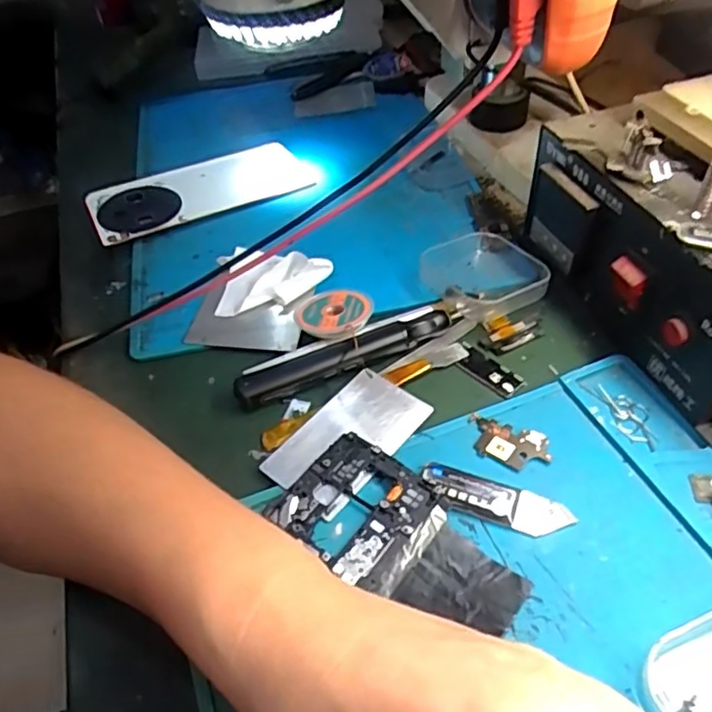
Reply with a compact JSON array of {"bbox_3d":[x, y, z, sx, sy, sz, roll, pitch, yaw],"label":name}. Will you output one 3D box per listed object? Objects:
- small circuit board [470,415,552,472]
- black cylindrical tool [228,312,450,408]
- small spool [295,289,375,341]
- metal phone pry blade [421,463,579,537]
[{"bbox_3d":[0.073,0.041,0.294,0.038,0.004,0.023,12,48,16],"label":"small circuit board"},{"bbox_3d":[-0.004,0.000,0.333,0.122,0.014,0.014,-20,47,-13],"label":"black cylindrical tool"},{"bbox_3d":[-0.013,-0.024,0.352,0.044,0.011,0.042,-3,46,3],"label":"small spool"},{"bbox_3d":[0.062,0.063,0.274,0.064,0.005,0.020,12,49,17],"label":"metal phone pry blade"}]

